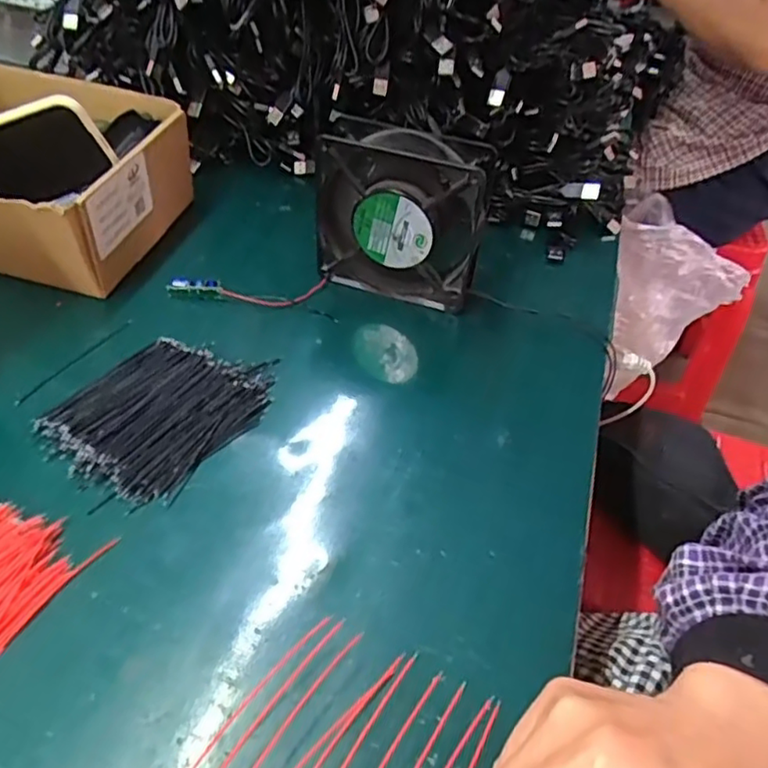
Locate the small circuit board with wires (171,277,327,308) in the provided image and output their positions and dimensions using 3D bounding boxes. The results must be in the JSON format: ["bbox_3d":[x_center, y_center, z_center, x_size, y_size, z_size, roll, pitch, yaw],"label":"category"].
[{"bbox_3d":[-0.106,-0.070,0.482,0.121,0.011,0.033,-2,45,-7],"label":"small circuit board with wires"}]

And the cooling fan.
[{"bbox_3d":[0.012,-0.125,0.463,0.120,0.122,0.040,16,46,11],"label":"cooling fan"}]

